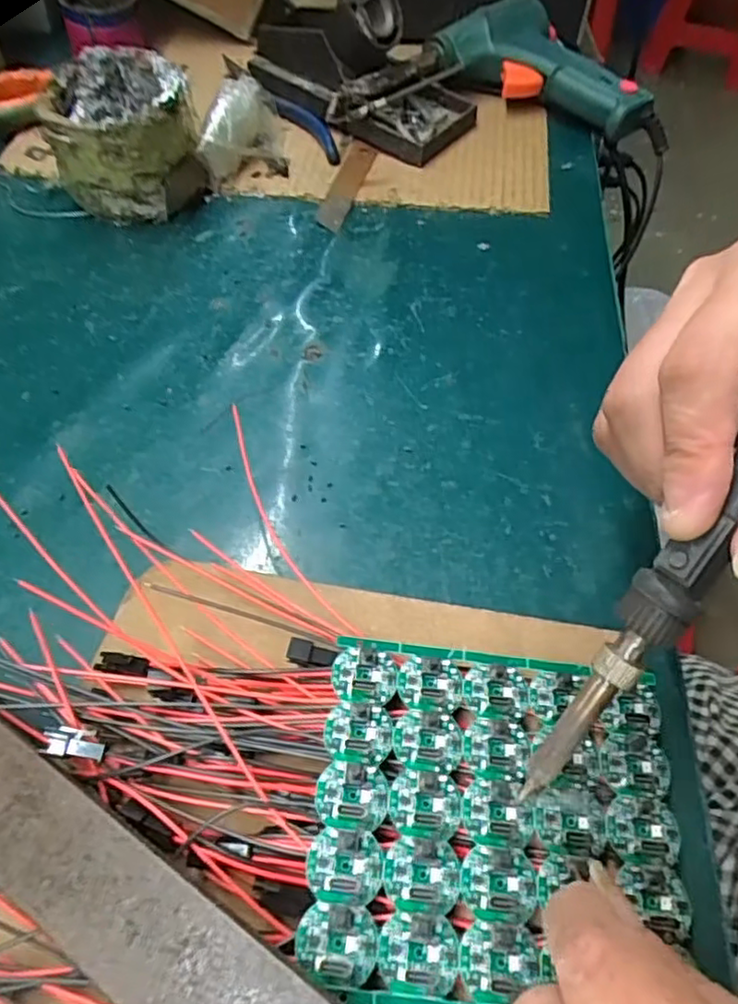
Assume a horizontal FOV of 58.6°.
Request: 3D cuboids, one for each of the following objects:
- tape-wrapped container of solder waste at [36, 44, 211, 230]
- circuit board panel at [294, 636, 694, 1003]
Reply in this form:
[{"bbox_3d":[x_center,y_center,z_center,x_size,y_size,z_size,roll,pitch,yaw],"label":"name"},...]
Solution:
[{"bbox_3d":[-0.149,-0.226,0.397,0.081,0.076,0.082,-17,57,-11],"label":"tape-wrapped container of solder waste"},{"bbox_3d":[0.027,0.133,0.168,0.106,0.010,0.197,9,55,7],"label":"circuit board panel"}]

